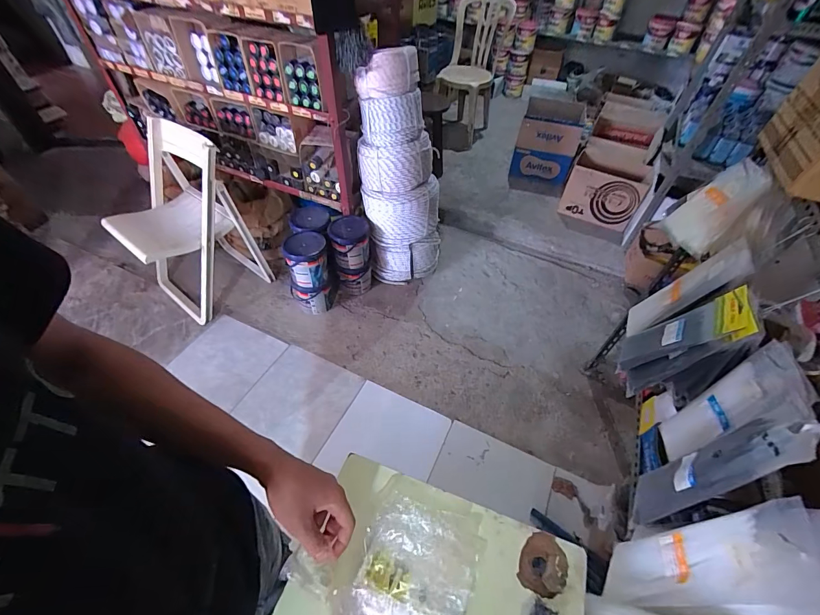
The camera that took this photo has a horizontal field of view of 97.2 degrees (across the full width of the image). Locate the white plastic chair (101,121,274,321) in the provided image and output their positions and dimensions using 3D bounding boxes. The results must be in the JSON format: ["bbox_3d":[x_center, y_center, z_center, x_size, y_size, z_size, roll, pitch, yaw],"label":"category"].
[{"bbox_3d":[-1.037,-0.372,1.621,0.603,0.676,0.438,35,57,25],"label":"white plastic chair"}]

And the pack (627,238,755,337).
[{"bbox_3d":[0.557,-0.026,0.747,0.015,0.270,0.086,20,53,-7],"label":"pack"}]

